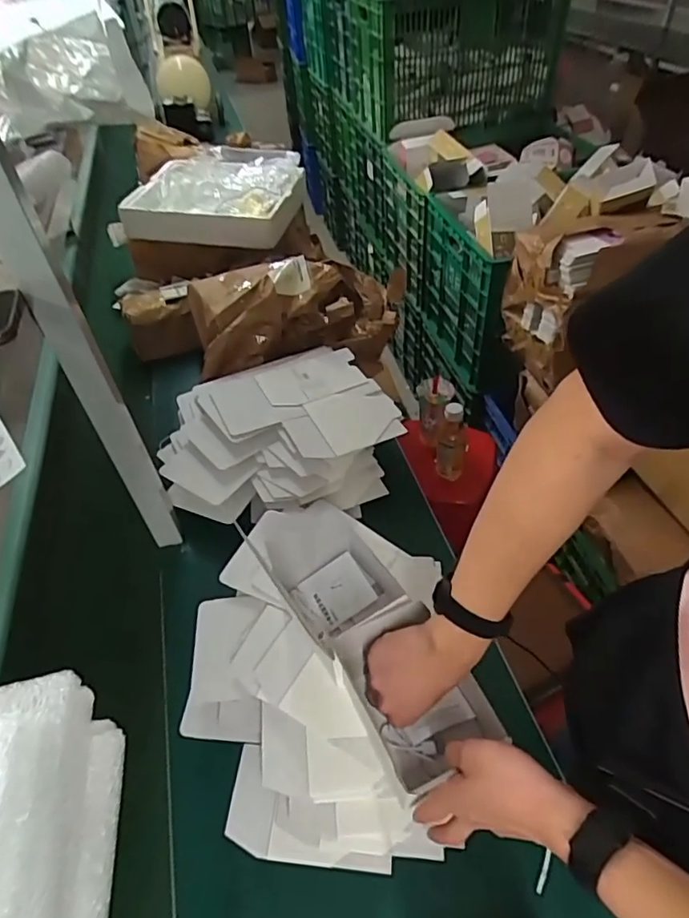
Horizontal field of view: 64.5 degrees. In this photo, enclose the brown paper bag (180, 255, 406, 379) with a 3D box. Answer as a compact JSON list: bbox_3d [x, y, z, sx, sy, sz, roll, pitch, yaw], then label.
[{"bbox_3d":[-0.100,-0.310,1.135,0.418,0.175,0.257,-13,46,-8],"label":"brown paper bag"}]

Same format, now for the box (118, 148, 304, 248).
[{"bbox_3d":[-0.304,-0.678,1.387,0.414,0.122,0.371,4,46,9],"label":"box"}]

